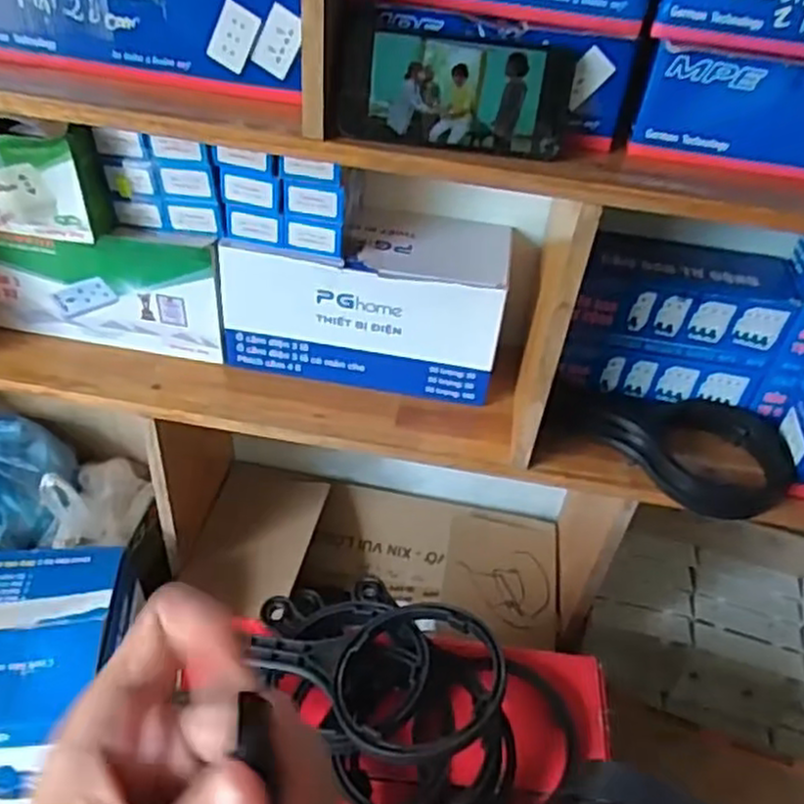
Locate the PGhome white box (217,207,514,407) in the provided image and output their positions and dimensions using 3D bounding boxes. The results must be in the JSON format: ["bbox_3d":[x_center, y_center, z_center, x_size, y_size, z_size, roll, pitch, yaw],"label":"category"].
[{"bbox_3d":[-0.038,-0.110,0.783,0.280,0.145,0.125,8,42,2],"label":"PGhome white box"}]

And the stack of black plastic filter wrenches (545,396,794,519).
[{"bbox_3d":[0.278,0.037,0.760,0.223,0.047,0.130,30,46,24],"label":"stack of black plastic filter wrenches"}]

